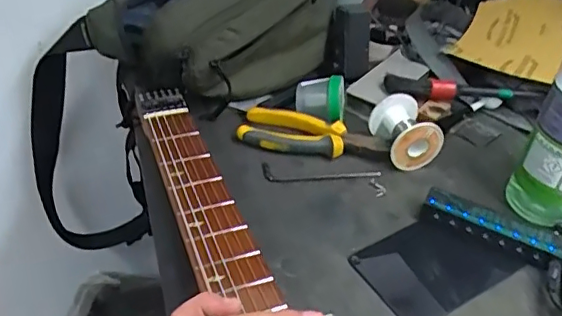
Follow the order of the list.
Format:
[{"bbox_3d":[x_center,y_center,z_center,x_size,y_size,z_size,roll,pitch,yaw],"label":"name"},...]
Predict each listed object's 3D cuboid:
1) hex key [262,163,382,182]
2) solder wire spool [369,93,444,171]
[{"bbox_3d":[0.038,0.016,0.533,0.111,0.004,0.020,3,39,0],"label":"hex key"},{"bbox_3d":[0.123,-0.029,0.561,0.063,0.053,0.063,2,39,-2],"label":"solder wire spool"}]

